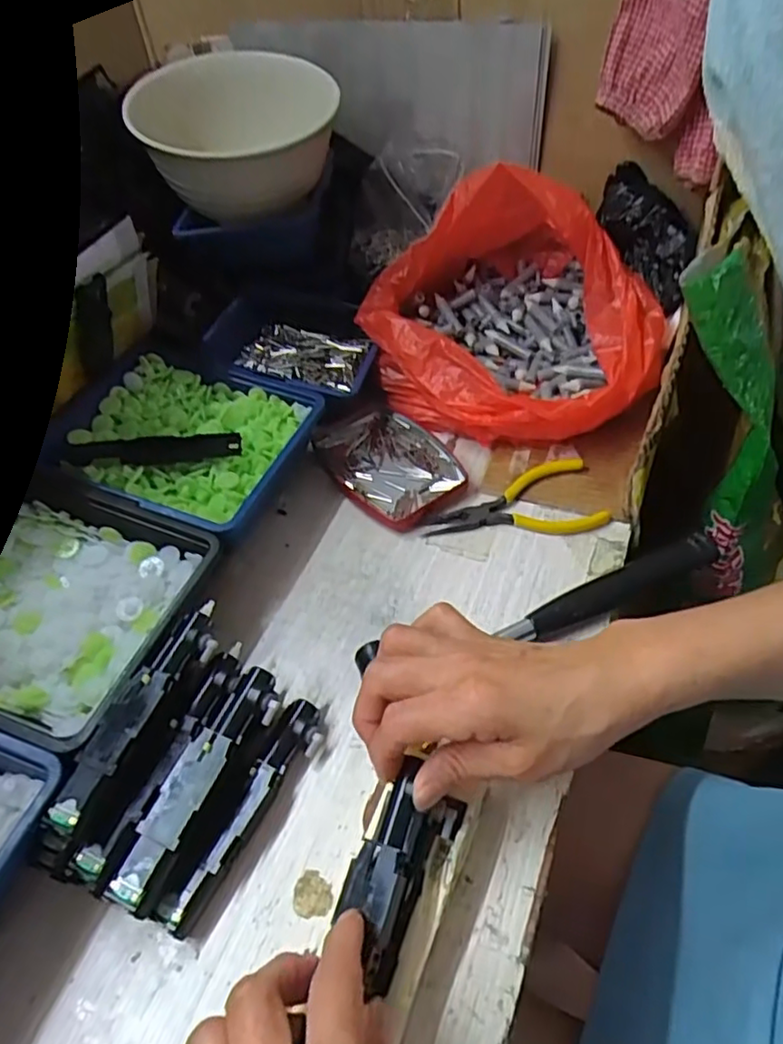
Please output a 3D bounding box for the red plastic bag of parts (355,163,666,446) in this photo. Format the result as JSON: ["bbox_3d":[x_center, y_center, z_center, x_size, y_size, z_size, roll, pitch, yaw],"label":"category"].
[{"bbox_3d":[0.100,-0.175,0.506,0.226,0.132,0.210,27,57,27],"label":"red plastic bag of parts"}]

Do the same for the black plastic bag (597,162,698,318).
[{"bbox_3d":[0.221,-0.242,0.533,0.056,0.043,0.138,-17,71,-8],"label":"black plastic bag"}]

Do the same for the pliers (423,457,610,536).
[{"bbox_3d":[0.085,-0.014,0.446,0.120,0.012,0.058,-5,48,3],"label":"pliers"}]

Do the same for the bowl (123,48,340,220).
[{"bbox_3d":[-0.123,-0.323,0.526,0.161,0.086,0.153,-9,48,-1],"label":"bowl"}]

